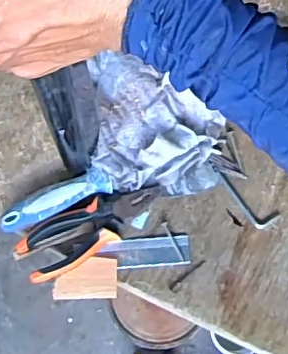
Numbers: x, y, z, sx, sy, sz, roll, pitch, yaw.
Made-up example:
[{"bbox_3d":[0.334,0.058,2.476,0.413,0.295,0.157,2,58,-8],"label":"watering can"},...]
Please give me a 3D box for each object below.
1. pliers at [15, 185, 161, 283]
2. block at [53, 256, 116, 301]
[{"bbox_3d":[-0.055,0.052,0.590,0.154,0.015,0.054,-30,75,-10],"label":"pliers"},{"bbox_3d":[-0.060,0.104,0.583,0.064,0.007,0.042,-2,72,-1],"label":"block"}]

